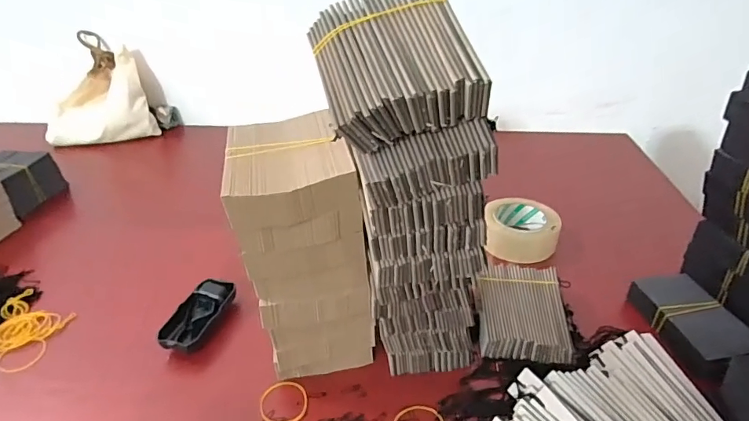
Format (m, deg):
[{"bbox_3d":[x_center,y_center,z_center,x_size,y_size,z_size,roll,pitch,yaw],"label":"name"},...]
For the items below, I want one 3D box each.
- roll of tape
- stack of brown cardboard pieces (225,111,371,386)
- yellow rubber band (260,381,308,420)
[{"bbox_3d":[0.226,0.027,0.696,0.108,0.056,0.108,8,33,11],"label":"roll of tape"},{"bbox_3d":[-0.070,0.047,0.463,0.112,0.251,0.126,-9,34,-12],"label":"stack of brown cardboard pieces"},{"bbox_3d":[-0.096,0.201,0.476,0.049,0.004,0.049,1,33,0],"label":"yellow rubber band"}]

